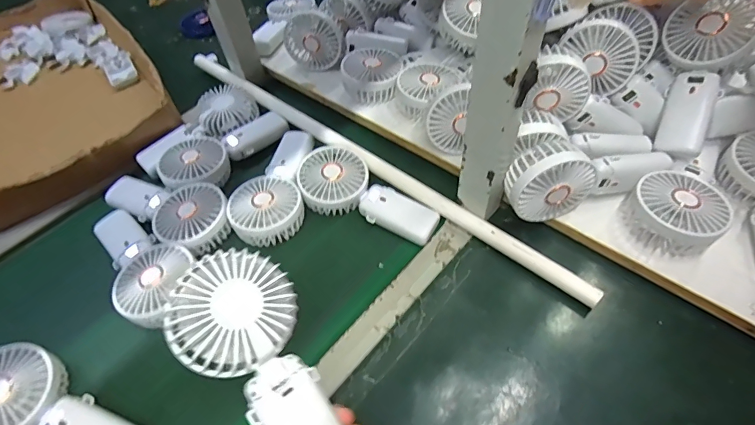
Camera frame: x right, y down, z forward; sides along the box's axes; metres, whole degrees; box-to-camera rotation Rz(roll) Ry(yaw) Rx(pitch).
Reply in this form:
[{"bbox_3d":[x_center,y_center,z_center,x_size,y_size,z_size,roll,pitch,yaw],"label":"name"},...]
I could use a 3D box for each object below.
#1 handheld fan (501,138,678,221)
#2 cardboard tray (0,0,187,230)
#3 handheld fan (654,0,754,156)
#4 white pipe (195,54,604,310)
[{"bbox_3d":[0.229,-0.045,0.469,0.186,0.089,0.057,-13,53,-3],"label":"handheld fan"},{"bbox_3d":[-0.559,-0.207,0.714,0.324,0.064,0.539,-37,58,-19],"label":"cardboard tray"},{"bbox_3d":[0.358,-0.159,0.479,0.074,0.048,0.188,14,89,13],"label":"handheld fan"},{"bbox_3d":[-0.036,-0.084,0.577,0.687,0.022,0.017,34,64,24],"label":"white pipe"}]

